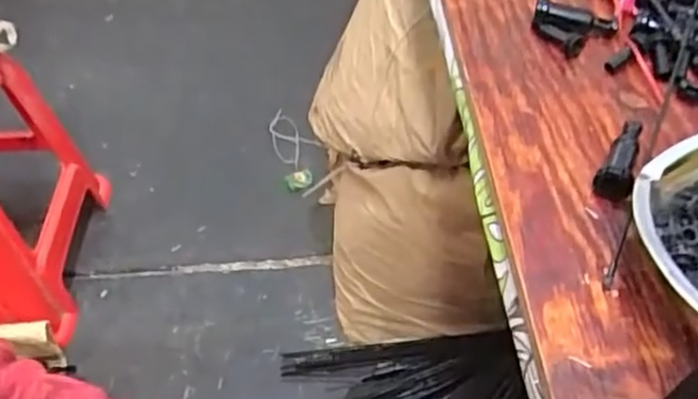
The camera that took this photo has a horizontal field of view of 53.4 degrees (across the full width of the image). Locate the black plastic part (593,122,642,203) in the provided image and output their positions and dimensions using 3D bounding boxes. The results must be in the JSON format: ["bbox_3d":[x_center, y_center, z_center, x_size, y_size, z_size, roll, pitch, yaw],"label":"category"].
[{"bbox_3d":[0.186,-0.030,0.470,0.023,0.022,0.070,21,55,18],"label":"black plastic part"}]

